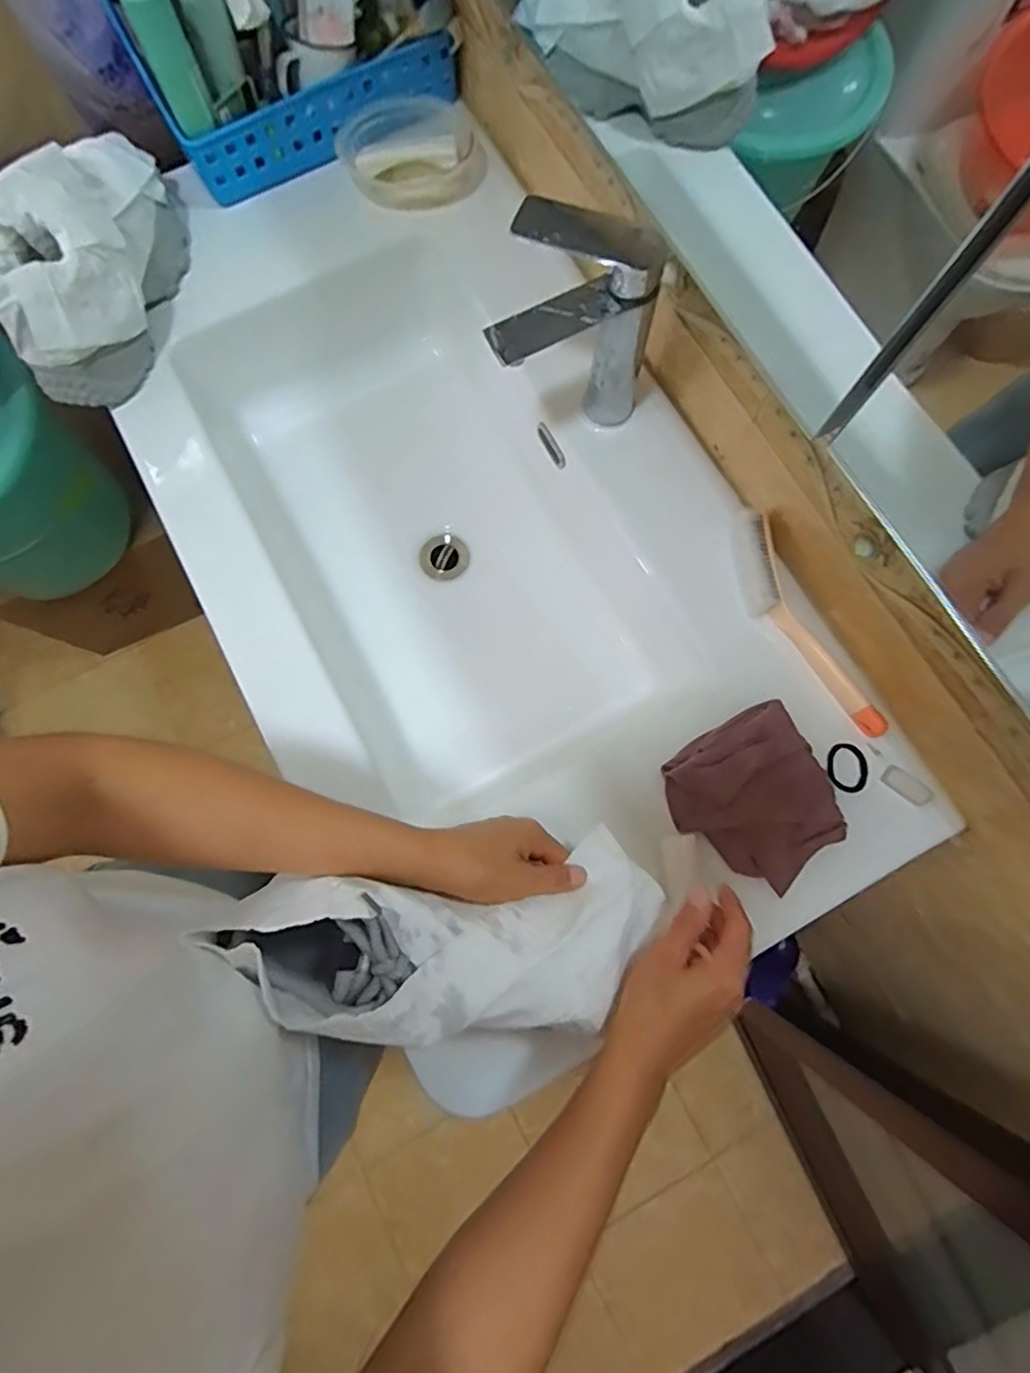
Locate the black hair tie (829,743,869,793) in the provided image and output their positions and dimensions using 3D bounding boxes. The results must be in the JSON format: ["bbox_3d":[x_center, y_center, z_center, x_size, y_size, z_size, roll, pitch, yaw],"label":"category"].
[{"bbox_3d":[0.301,0.073,0.560,0.037,0.008,0.043,15,78,4],"label":"black hair tie"}]

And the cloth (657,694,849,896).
[{"bbox_3d":[0.210,0.100,0.540,0.131,0.017,0.137,-30,79,-6],"label":"cloth"}]

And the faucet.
[{"bbox_3d":[0.053,-0.300,0.556,0.126,0.189,0.113,16,78,4],"label":"faucet"}]

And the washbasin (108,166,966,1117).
[{"bbox_3d":[-0.048,-0.136,0.706,0.520,0.203,0.938,-26,78,-6],"label":"washbasin"}]

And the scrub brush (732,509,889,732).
[{"bbox_3d":[0.259,-0.055,0.573,0.046,0.034,0.235,-23,78,-5],"label":"scrub brush"}]

